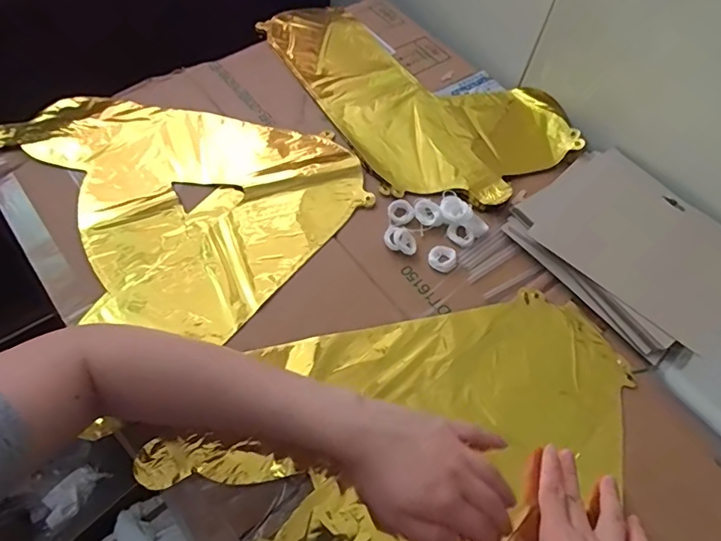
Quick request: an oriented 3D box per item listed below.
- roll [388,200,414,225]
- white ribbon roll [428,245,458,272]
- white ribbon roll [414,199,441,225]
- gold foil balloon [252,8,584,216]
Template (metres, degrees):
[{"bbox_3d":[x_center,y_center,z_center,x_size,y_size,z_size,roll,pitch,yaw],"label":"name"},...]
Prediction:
[{"bbox_3d":[0.042,-0.062,0.514,0.024,0.007,0.026,1,62,-2],"label":"roll"},{"bbox_3d":[0.083,-0.012,0.492,0.028,0.007,0.028,1,62,-2],"label":"white ribbon roll"},{"bbox_3d":[0.070,-0.061,0.513,0.029,0.009,0.029,-2,75,8],"label":"white ribbon roll"},{"bbox_3d":[0.060,-0.228,0.633,0.253,0.031,0.397,-32,65,-23],"label":"gold foil balloon"}]

